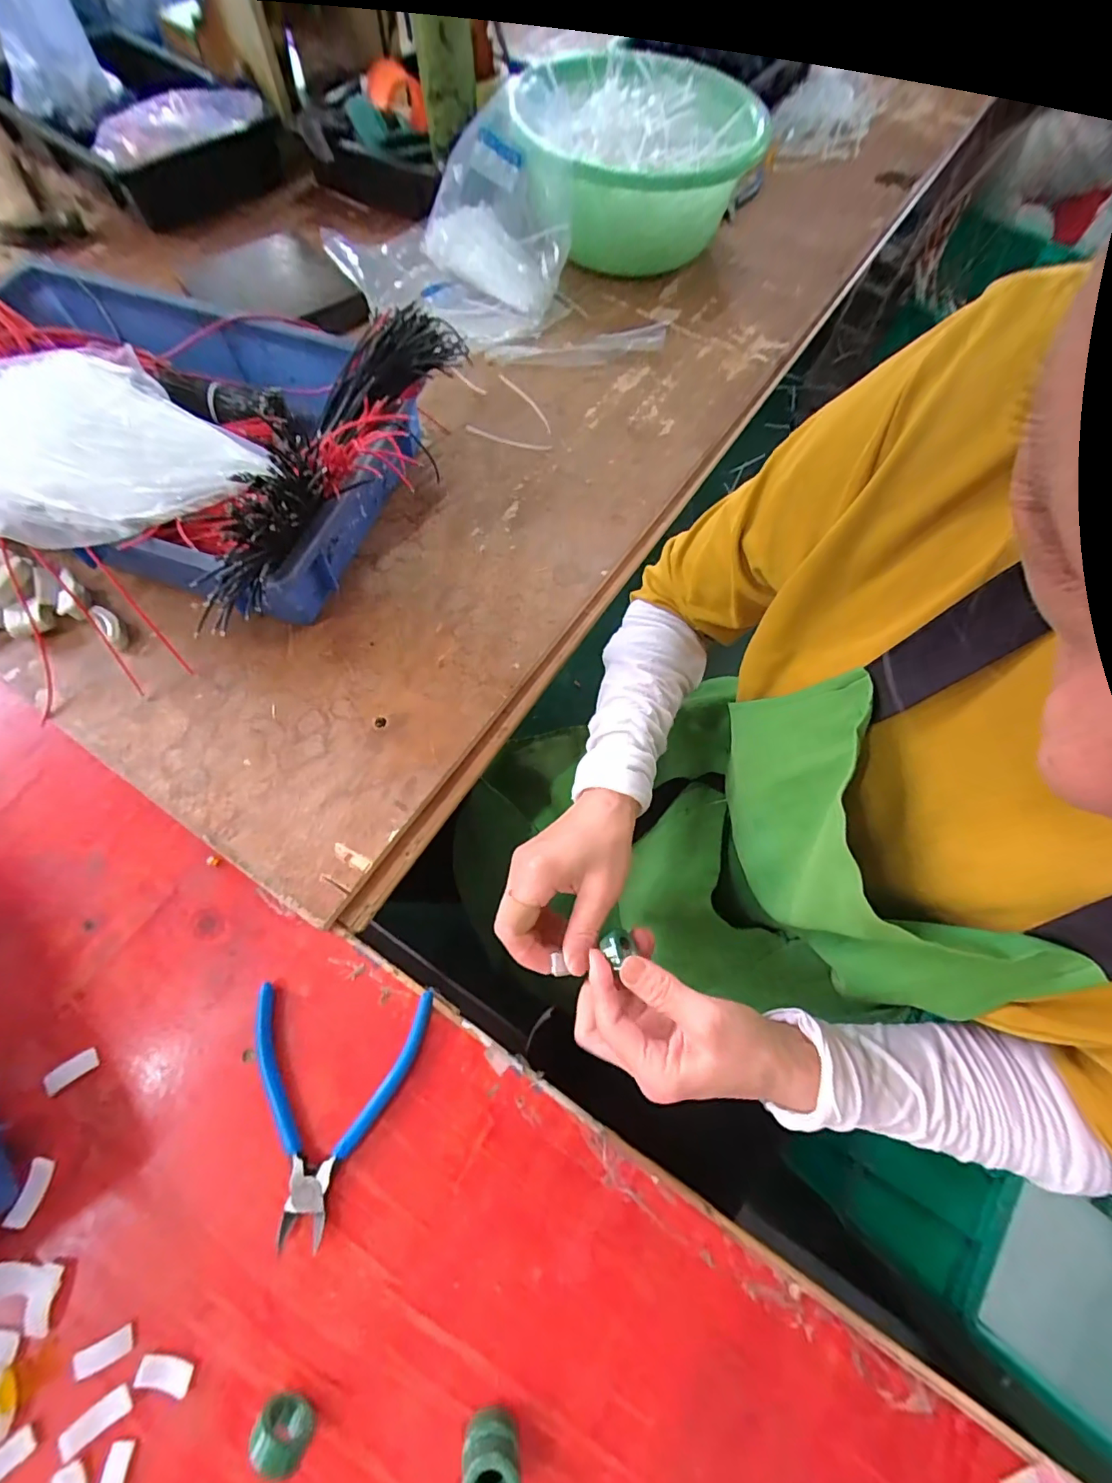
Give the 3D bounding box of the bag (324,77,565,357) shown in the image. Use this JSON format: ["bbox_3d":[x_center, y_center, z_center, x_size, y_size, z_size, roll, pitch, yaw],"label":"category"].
[{"bbox_3d":[-0.118,-0.614,0.610,0.273,0.099,0.203,23,70,6],"label":"bag"}]

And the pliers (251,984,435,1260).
[{"bbox_3d":[-0.153,0.239,0.331,0.116,0.012,0.136,5,70,-1],"label":"pliers"}]

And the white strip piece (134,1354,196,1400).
[{"bbox_3d":[-0.224,0.362,0.288,0.031,0.004,0.014,11,70,2],"label":"white strip piece"}]

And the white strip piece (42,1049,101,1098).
[{"bbox_3d":[-0.324,0.220,0.337,0.030,0.004,0.015,-34,75,-14],"label":"white strip piece"}]

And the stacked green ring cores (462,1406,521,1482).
[{"bbox_3d":[-0.035,0.392,0.274,0.029,0.031,0.027,1,70,-2],"label":"stacked green ring cores"}]

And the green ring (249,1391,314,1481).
[{"bbox_3d":[-0.148,0.375,0.273,0.031,0.027,0.018,23,70,6],"label":"green ring"}]

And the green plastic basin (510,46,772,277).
[{"bbox_3d":[0.102,-0.777,0.668,0.289,0.110,0.288,1,70,-2],"label":"green plastic basin"}]

